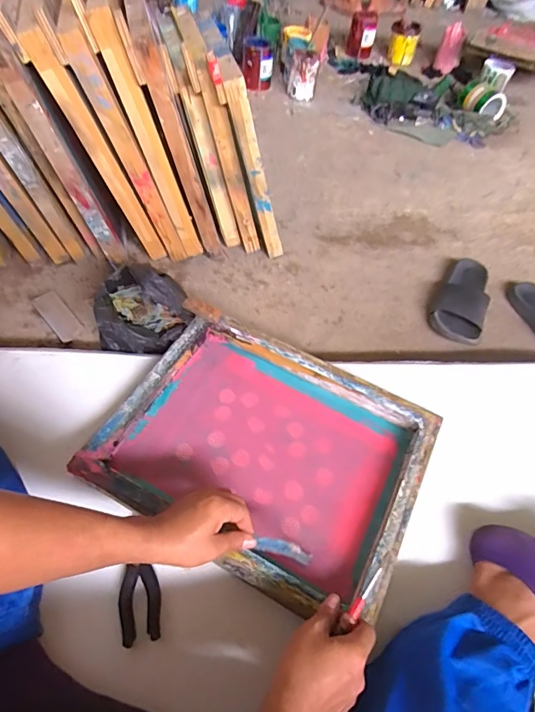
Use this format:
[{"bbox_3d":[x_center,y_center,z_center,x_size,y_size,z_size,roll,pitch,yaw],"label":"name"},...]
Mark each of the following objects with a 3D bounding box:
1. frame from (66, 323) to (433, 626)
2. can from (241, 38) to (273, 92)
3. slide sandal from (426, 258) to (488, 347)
[{"bbox_3d":[-0.004,0.138,0.656,0.448,0.047,0.349,26,56,14],"label":"frame"},{"bbox_3d":[-0.035,-1.005,1.479,0.105,0.138,0.120,3,54,-2],"label":"can"},{"bbox_3d":[0.443,-0.135,0.965,0.111,0.058,0.266,23,56,12],"label":"slide sandal"}]

